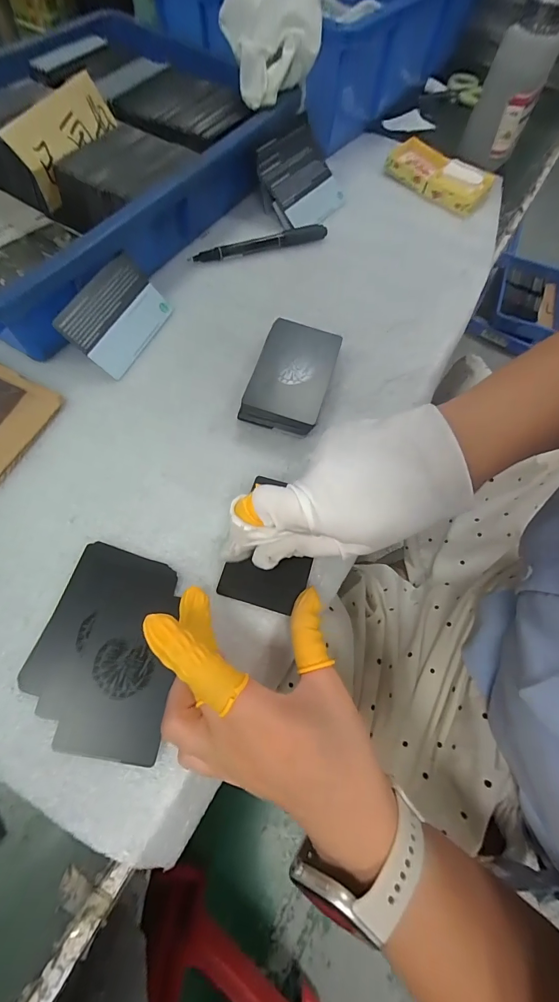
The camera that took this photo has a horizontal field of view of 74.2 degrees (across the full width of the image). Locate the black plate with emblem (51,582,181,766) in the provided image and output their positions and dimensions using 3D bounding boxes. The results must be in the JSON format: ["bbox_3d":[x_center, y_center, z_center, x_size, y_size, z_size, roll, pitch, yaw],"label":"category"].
[{"bbox_3d":[-0.085,0.092,0.206,0.051,0.006,0.086,10,66,-1],"label":"black plate with emblem"}]

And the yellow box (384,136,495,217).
[{"bbox_3d":[0.177,-0.362,0.411,0.111,0.027,0.065,35,68,10],"label":"yellow box"}]

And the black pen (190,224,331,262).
[{"bbox_3d":[-0.017,-0.241,0.348,0.135,0.012,0.016,-22,70,-14],"label":"black pen"}]

